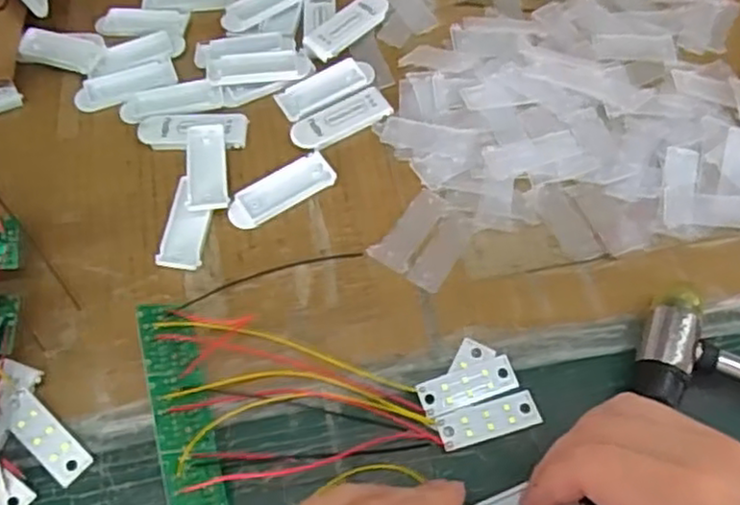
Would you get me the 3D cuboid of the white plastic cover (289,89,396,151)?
[{"bbox_3d":[-0.016,-0.074,0.386,0.057,0.004,0.022,-26,65,-14],"label":"white plastic cover"}]

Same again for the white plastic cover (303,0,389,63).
[{"bbox_3d":[-0.014,-0.136,0.419,0.058,0.009,0.022,-40,68,-19],"label":"white plastic cover"}]

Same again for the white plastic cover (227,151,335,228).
[{"bbox_3d":[-0.047,-0.032,0.368,0.058,0.005,0.022,-30,65,-15],"label":"white plastic cover"}]

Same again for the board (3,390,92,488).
[{"bbox_3d":[-0.141,0.081,0.305,0.017,0.004,0.044,-42,84,-20],"label":"board"}]

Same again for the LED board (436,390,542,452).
[{"bbox_3d":[0.053,0.075,0.313,0.046,0.004,0.016,-16,62,-9],"label":"LED board"}]

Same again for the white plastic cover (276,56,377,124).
[{"bbox_3d":[-0.025,-0.094,0.396,0.057,0.004,0.023,-26,64,-14],"label":"white plastic cover"}]

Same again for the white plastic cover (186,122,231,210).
[{"bbox_3d":[-0.085,-0.045,0.368,0.021,0.010,0.052,-5,61,-3],"label":"white plastic cover"}]

